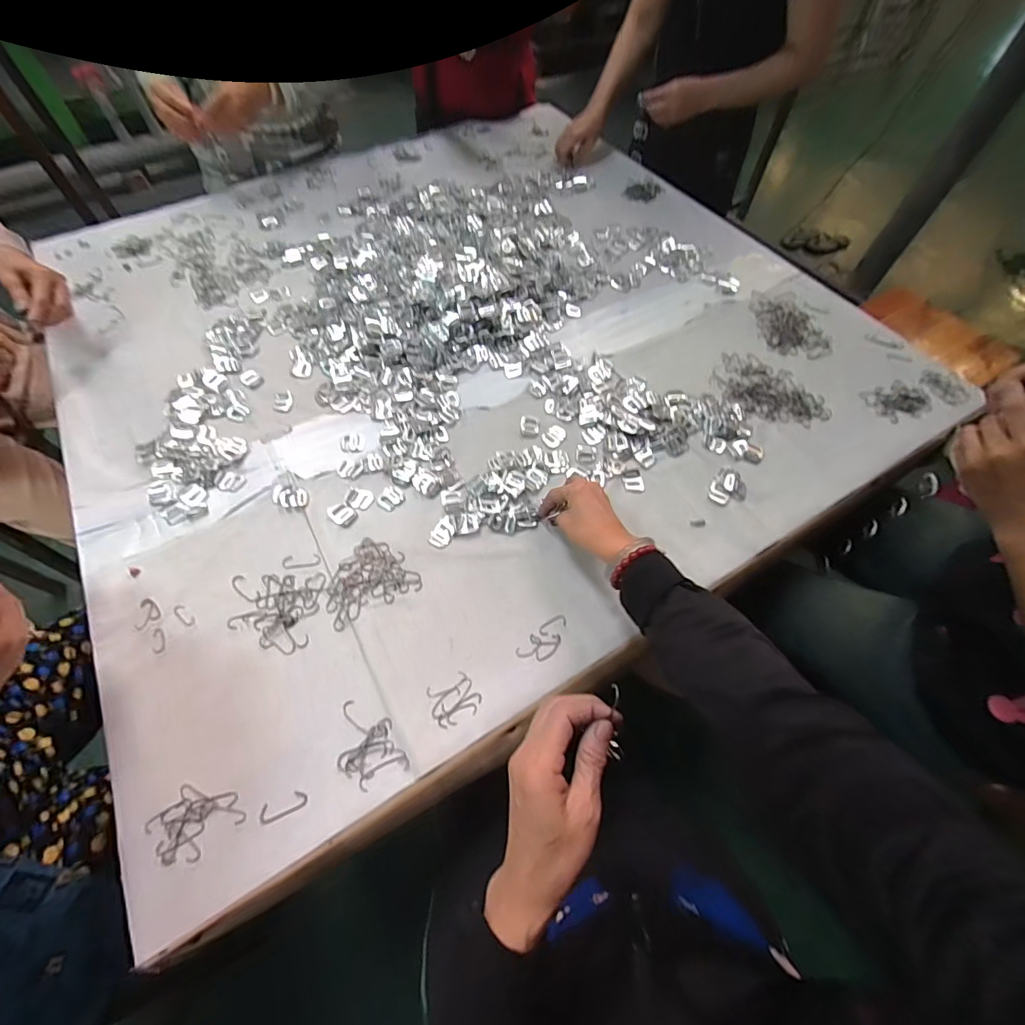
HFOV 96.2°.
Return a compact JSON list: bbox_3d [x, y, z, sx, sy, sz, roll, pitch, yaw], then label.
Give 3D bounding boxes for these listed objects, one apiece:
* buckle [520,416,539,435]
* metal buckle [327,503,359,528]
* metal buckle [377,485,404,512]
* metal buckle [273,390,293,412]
[{"bbox_3d":[0.025,-0.128,0.674,0.026,0.004,0.037,-2,59,0],"label":"buckle"},{"bbox_3d":[-0.221,0.002,0.597,0.040,0.004,0.027,31,64,17],"label":"metal buckle"},{"bbox_3d":[-0.162,-0.020,0.609,0.033,0.004,0.033,-38,66,-19],"label":"metal buckle"},{"bbox_3d":[-0.347,-0.168,0.695,0.026,0.004,0.042,-9,60,-5],"label":"metal buckle"}]

